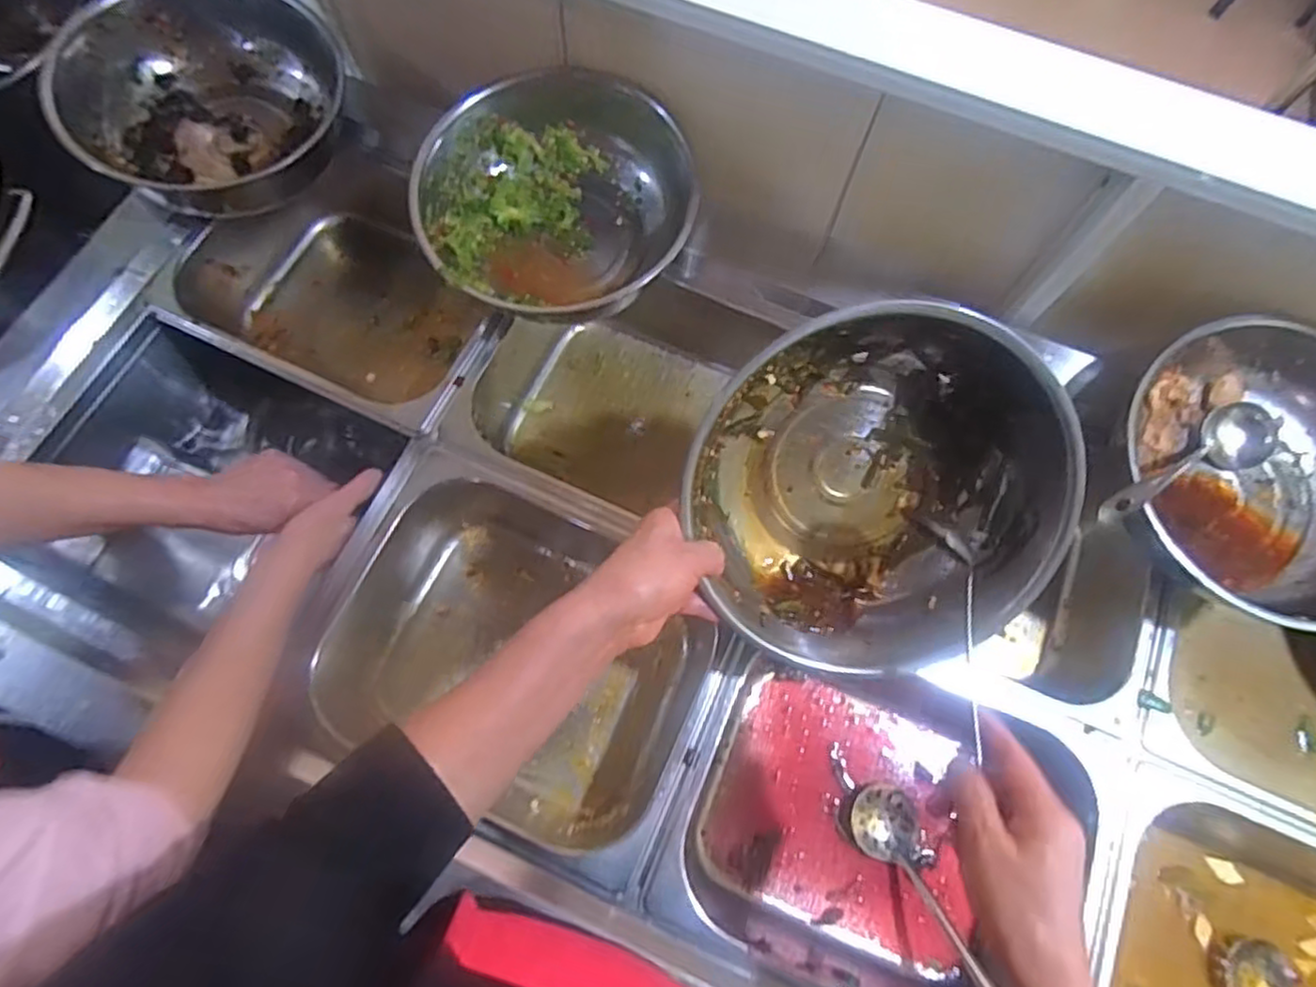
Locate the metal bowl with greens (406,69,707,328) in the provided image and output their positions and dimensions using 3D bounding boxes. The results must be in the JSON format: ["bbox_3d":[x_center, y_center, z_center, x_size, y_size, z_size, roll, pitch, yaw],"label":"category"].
[{"bbox_3d":[-0.093,-0.270,0.654,0.247,0.115,0.229,17,72,3],"label":"metal bowl with greens"}]

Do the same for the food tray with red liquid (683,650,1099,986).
[{"bbox_3d":[0.180,0.281,0.585,0.270,0.106,0.252,21,72,5],"label":"food tray with red liquid"}]

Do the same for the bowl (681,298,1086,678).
[{"bbox_3d":[0.158,-0.002,0.506,0.266,0.110,0.259,-4,105,4],"label":"bowl"}]

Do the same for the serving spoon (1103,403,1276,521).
[{"bbox_3d":[0.444,-0.020,0.585,0.259,0.052,0.057,-20,73,-27],"label":"serving spoon"}]

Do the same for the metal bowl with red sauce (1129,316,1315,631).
[{"bbox_3d":[0.505,-0.012,0.578,0.229,0.115,0.247,1,72,-2],"label":"metal bowl with red sauce"}]

